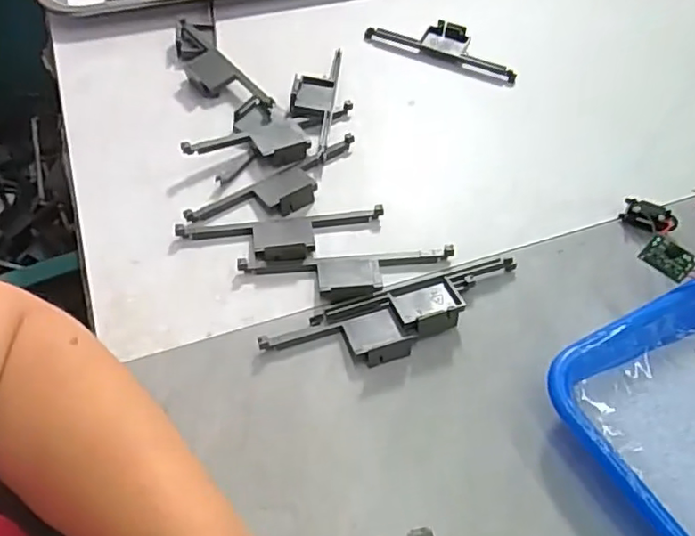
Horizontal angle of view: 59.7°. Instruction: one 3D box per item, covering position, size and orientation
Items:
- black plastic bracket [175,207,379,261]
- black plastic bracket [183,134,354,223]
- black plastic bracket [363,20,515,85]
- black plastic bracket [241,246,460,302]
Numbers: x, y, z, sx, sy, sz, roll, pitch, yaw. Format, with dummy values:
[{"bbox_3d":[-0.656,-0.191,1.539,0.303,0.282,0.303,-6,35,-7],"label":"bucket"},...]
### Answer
[{"bbox_3d":[-0.044,-0.021,0.403,0.136,0.012,0.038,-4,53,-5],"label":"black plastic bracket"},{"bbox_3d":[-0.044,-0.058,0.429,0.138,0.013,0.036,-29,59,-22],"label":"black plastic bracket"},{"bbox_3d":[0.085,-0.199,0.539,0.136,0.019,0.037,20,55,12],"label":"black plastic bracket"},{"bbox_3d":[0.002,0.005,0.387,0.137,0.011,0.036,-4,53,-6],"label":"black plastic bracket"}]

